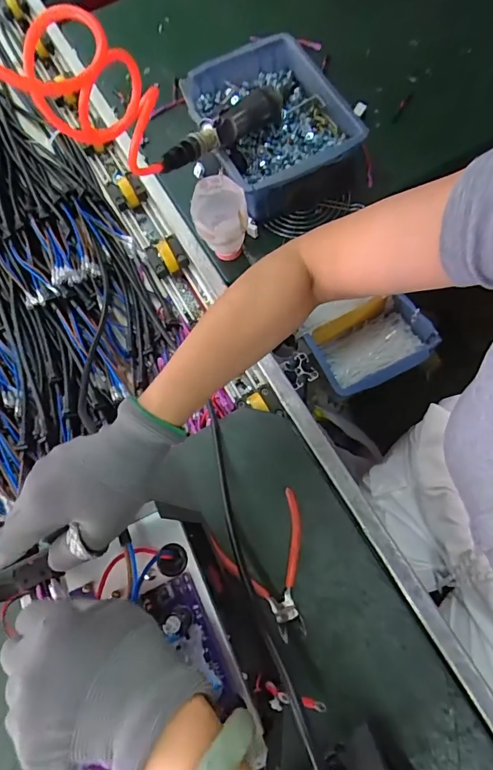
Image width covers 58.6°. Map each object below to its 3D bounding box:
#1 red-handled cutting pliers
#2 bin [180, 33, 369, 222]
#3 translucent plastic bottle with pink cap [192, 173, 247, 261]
[{"bbox_3d":[0.039,0.197,0.483,0.108,0.012,0.127,-33,71,-6],"label":"red-handled cutting pliers"},{"bbox_3d":[0.030,-0.370,0.624,0.180,0.101,0.250,-25,70,-2],"label":"bin"},{"bbox_3d":[-0.031,-0.205,0.568,0.071,0.100,0.067,-8,71,4],"label":"translucent plastic bottle with pink cap"}]

